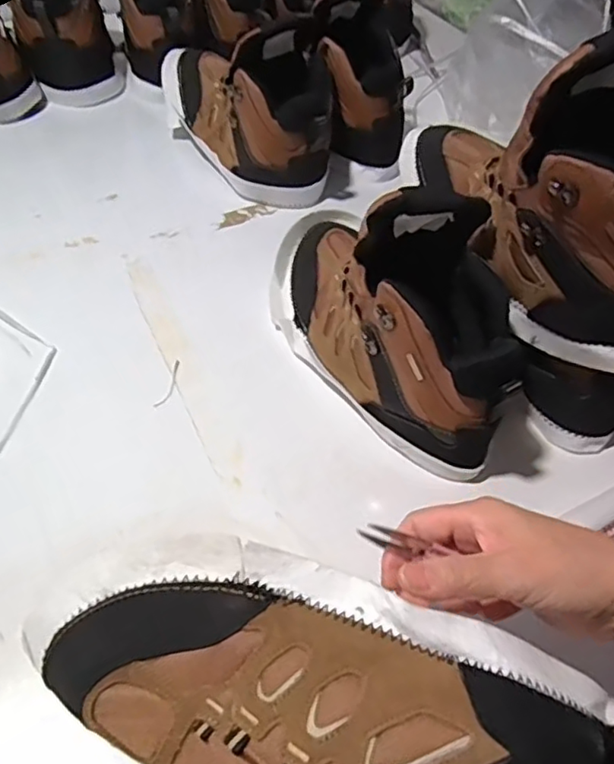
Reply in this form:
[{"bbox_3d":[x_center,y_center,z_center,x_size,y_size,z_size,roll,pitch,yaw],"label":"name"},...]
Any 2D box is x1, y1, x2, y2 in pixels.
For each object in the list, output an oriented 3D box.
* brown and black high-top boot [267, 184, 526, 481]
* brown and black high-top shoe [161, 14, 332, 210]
[{"bbox_3d":[0.065,-0.079,0.483,0.118,0.160,0.283,-27,56,-26],"label":"brown and black high-top boot"},{"bbox_3d":[-0.068,-0.346,0.712,0.134,0.139,0.281,-26,56,-25],"label":"brown and black high-top shoe"}]

